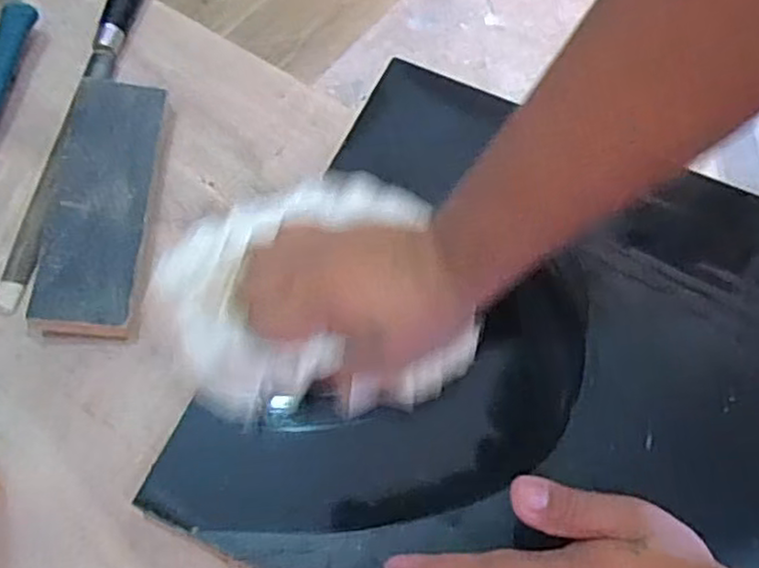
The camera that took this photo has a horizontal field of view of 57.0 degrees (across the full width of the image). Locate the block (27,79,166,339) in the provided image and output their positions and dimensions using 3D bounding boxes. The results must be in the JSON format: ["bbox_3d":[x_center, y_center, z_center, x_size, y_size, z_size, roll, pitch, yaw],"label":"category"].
[{"bbox_3d":[-0.180,-0.055,0.454,0.056,0.025,0.177,2,67,0],"label":"block"}]

